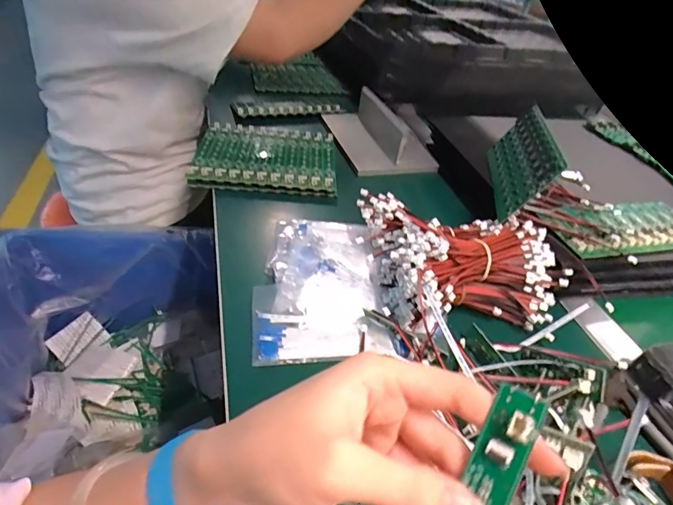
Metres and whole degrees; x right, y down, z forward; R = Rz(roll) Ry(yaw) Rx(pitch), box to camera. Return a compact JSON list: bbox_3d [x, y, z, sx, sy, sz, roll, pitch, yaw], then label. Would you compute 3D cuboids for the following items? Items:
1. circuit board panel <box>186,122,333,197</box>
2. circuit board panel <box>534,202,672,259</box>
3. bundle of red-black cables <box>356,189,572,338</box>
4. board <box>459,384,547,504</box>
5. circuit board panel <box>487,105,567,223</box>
[{"bbox_3d":[-0.100,-0.142,0.608,0.188,0.030,0.176,3,39,-7],"label":"circuit board panel"},{"bbox_3d":[0.331,-0.033,0.471,0.201,0.006,0.082,-6,41,-17],"label":"circuit board panel"},{"bbox_3d":[0.123,0.006,0.422,0.184,0.083,0.141,-2,40,-13],"label":"bundle of red-black cables"},{"bbox_3d":[0.050,0.087,0.144,0.016,0.009,0.083,26,77,17],"label":"board"},{"bbox_3d":[0.215,-0.109,0.488,0.006,0.081,0.184,35,38,-12],"label":"circuit board panel"}]

